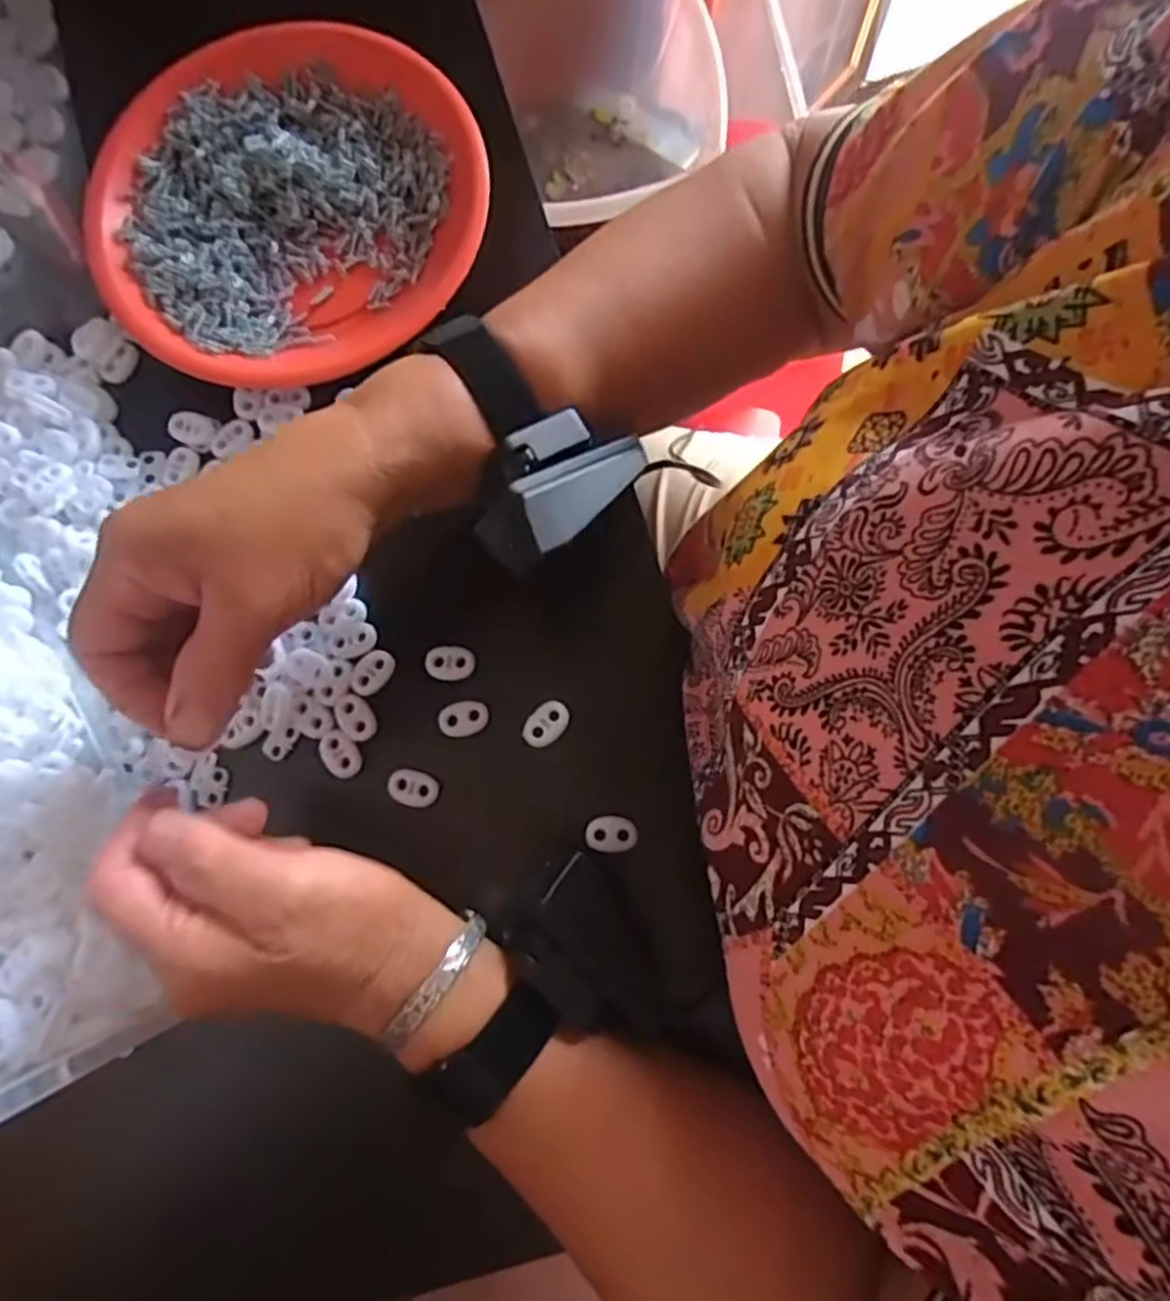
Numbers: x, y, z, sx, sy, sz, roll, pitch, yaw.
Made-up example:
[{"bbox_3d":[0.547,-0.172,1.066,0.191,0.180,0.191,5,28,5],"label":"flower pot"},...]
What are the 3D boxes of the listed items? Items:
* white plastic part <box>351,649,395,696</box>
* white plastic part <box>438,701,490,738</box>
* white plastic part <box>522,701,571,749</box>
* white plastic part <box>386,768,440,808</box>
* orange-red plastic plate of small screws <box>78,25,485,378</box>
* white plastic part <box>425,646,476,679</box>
[{"bbox_3d":[-0.098,0.010,0.347,0.015,0.004,0.022,35,82,7],"label":"white plastic part"},{"bbox_3d":[-0.055,0.031,0.341,0.023,0.004,0.016,-9,79,-1],"label":"white plastic part"},{"bbox_3d":[-0.018,0.033,0.339,0.016,0.004,0.024,43,83,8],"label":"white plastic part"},{"bbox_3d":[-0.077,0.062,0.338,0.023,0.004,0.015,16,80,4],"label":"white plastic part"},{"bbox_3d":[-0.148,-0.219,0.373,0.188,0.025,0.179,0,80,1],"label":"orange-red plastic plate of small screws"},{"bbox_3d":[-0.062,0.006,0.345,0.022,0.004,0.015,1,80,1],"label":"white plastic part"}]

